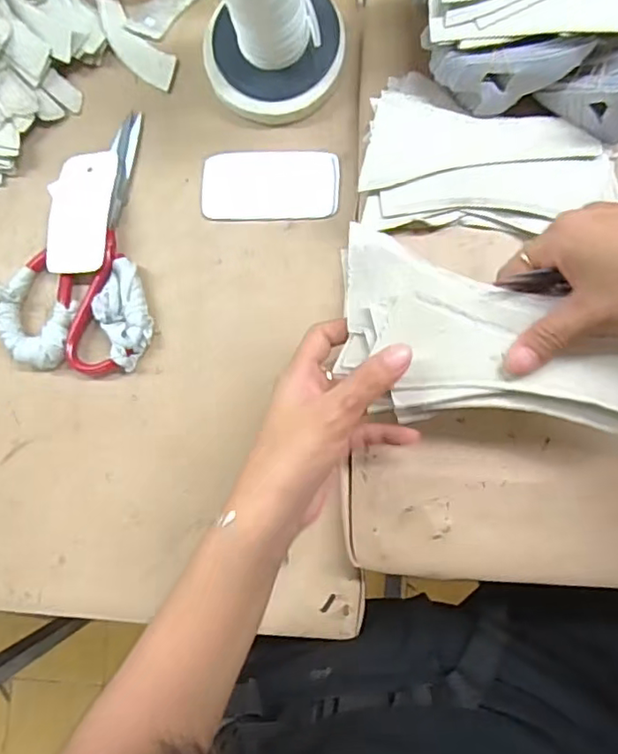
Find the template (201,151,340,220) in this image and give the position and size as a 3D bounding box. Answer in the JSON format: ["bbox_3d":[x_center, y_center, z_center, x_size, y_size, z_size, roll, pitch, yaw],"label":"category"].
[{"bbox_3d":[-0.031,-0.153,0.462,0.107,0.005,0.055,0,85,6],"label":"template"}]

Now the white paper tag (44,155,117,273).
[{"bbox_3d":[-0.184,-0.133,0.471,0.055,0.008,0.100,0,80,7],"label":"white paper tag"}]

